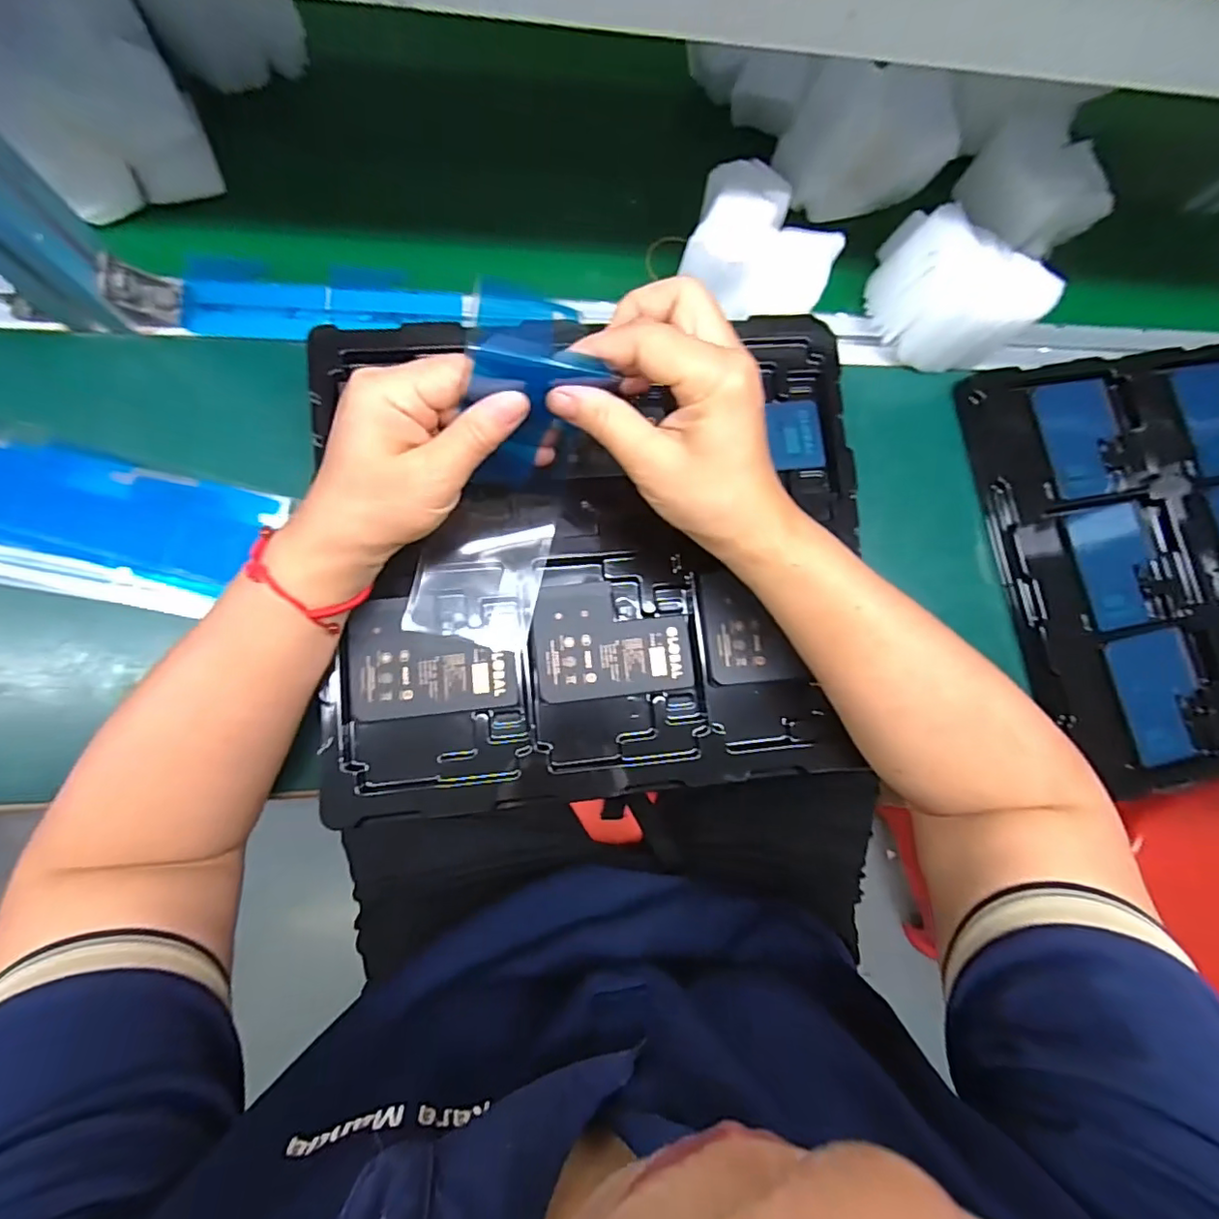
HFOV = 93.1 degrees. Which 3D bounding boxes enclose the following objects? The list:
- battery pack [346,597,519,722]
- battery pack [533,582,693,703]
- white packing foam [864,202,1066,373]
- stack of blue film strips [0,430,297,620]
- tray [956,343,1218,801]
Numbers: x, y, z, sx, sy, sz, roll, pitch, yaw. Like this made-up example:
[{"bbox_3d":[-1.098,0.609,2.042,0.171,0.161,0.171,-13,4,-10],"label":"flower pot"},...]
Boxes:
[{"bbox_3d":[-0.098,0.025,0.319,0.089,0.004,0.064,-5,84,-7],"label":"battery pack"},{"bbox_3d":[0.002,0.016,0.333,0.088,0.004,0.065,-6,84,-7],"label":"battery pack"},{"bbox_3d":[0.247,-0.225,0.417,0.114,0.058,0.068,33,78,-1],"label":"white packing foam"},{"bbox_3d":[-0.398,-0.072,0.346,0.364,0.011,0.098,12,79,-5],"label":"stack of blue film strips"},{"bbox_3d":[0.433,-0.040,0.442,0.285,0.027,0.317,-10,82,-8],"label":"tray"}]

